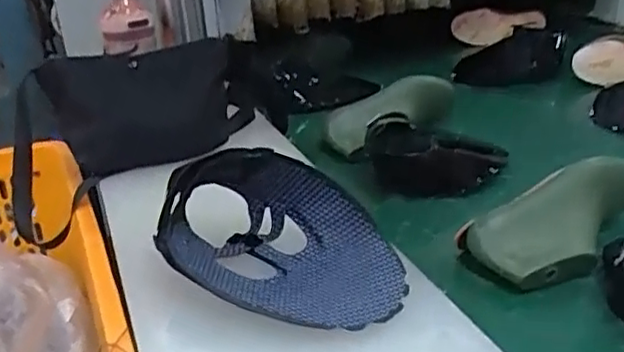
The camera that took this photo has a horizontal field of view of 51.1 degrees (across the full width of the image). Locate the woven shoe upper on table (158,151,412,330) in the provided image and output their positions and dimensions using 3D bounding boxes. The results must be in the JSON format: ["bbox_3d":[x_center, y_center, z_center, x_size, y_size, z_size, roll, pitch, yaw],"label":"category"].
[{"bbox_3d":[-0.035,0.054,0.575,0.238,0.092,0.147,5,26,20],"label":"woven shoe upper on table"}]

